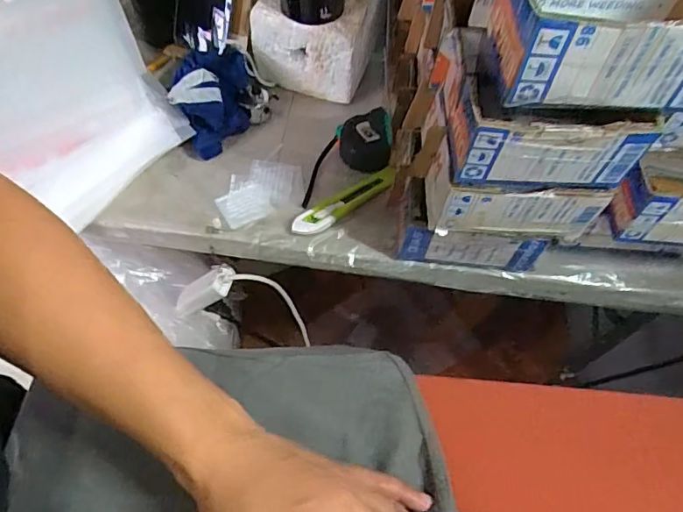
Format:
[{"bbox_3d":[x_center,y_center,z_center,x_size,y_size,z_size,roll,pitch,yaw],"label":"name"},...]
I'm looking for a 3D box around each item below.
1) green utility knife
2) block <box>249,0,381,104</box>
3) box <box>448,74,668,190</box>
[{"bbox_3d":[0.005,-0.070,0.647,0.155,0.018,0.031,-34,68,-21],"label":"green utility knife"},{"bbox_3d":[-0.033,-0.321,0.724,0.149,0.130,0.132,18,60,6],"label":"block"},{"bbox_3d":[0.178,-0.118,0.461,0.153,0.083,0.093,1,60,-4],"label":"box"}]

